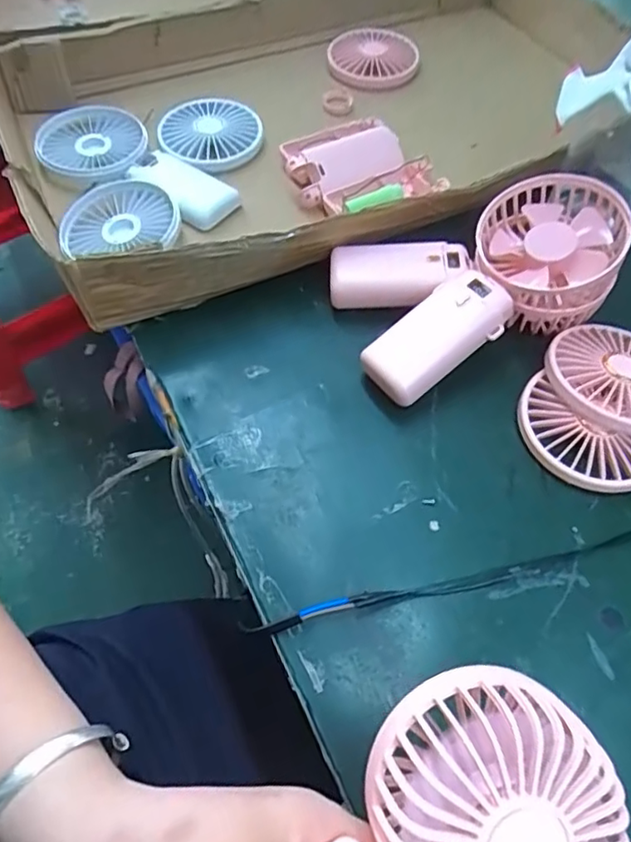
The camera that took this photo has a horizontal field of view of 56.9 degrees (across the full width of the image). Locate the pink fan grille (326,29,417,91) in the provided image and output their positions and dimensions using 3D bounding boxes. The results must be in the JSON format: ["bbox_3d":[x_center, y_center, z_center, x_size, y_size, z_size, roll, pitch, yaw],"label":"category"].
[{"bbox_3d":[0.053,-0.358,0.570,0.085,0.018,0.089,-8,57,-5],"label":"pink fan grille"}]

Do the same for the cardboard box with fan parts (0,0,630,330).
[{"bbox_3d":[0.019,-0.264,0.497,0.525,0.074,0.340,-21,60,-13],"label":"cardboard box with fan parts"}]

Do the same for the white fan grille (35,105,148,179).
[{"bbox_3d":[-0.183,-0.227,0.481,0.085,0.020,0.091,0,58,-1],"label":"white fan grille"}]

